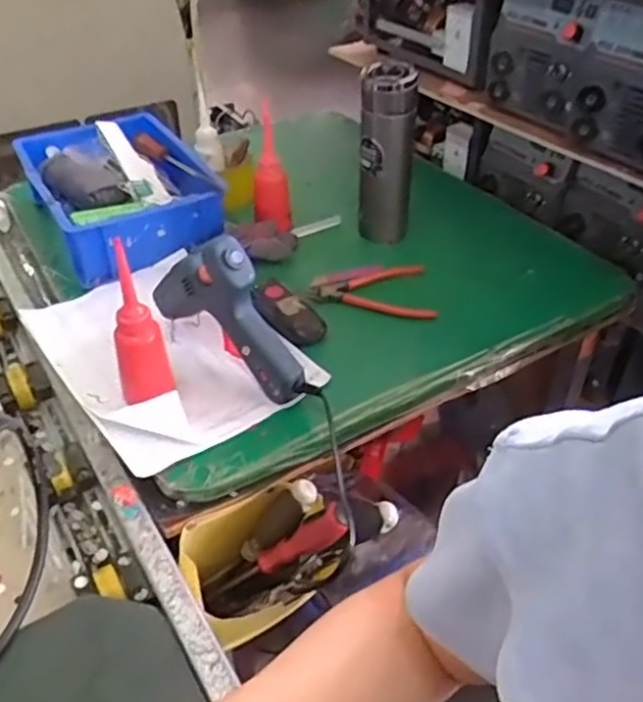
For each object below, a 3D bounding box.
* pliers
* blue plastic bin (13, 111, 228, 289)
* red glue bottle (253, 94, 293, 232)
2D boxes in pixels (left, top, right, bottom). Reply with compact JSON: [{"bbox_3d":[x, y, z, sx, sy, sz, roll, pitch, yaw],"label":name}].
[{"bbox_3d":[0.056,-0.067,0.772,0.140,0.019,0.109,-2,39,0],"label":"pliers"},{"bbox_3d":[-0.267,-0.216,0.886,0.207,0.079,0.303,-23,43,-24],"label":"blue plastic bin"},{"bbox_3d":[-0.067,-0.227,0.838,0.039,0.157,0.038,-26,45,-26],"label":"red glue bottle"}]

